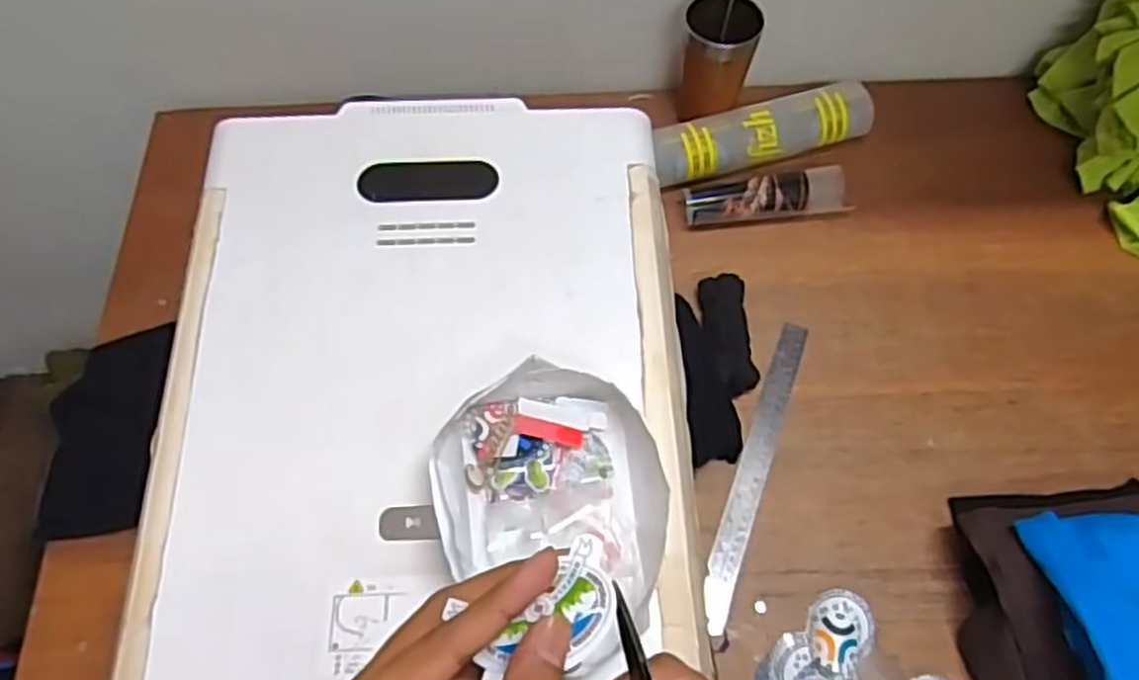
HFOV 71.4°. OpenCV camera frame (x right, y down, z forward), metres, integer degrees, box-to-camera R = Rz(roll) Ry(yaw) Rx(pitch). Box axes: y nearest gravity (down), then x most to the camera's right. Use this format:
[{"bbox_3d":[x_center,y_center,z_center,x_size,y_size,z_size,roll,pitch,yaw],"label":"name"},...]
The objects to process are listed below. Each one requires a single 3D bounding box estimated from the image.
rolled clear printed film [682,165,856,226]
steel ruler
[{"bbox_3d":[0.215,-0.157,0.871,0.185,0.044,0.049,-5,63,-4],"label":"rolled clear printed film"},{"bbox_3d":[0.178,0.119,0.763,0.028,0.005,0.318,19,66,8],"label":"steel ruler"}]

